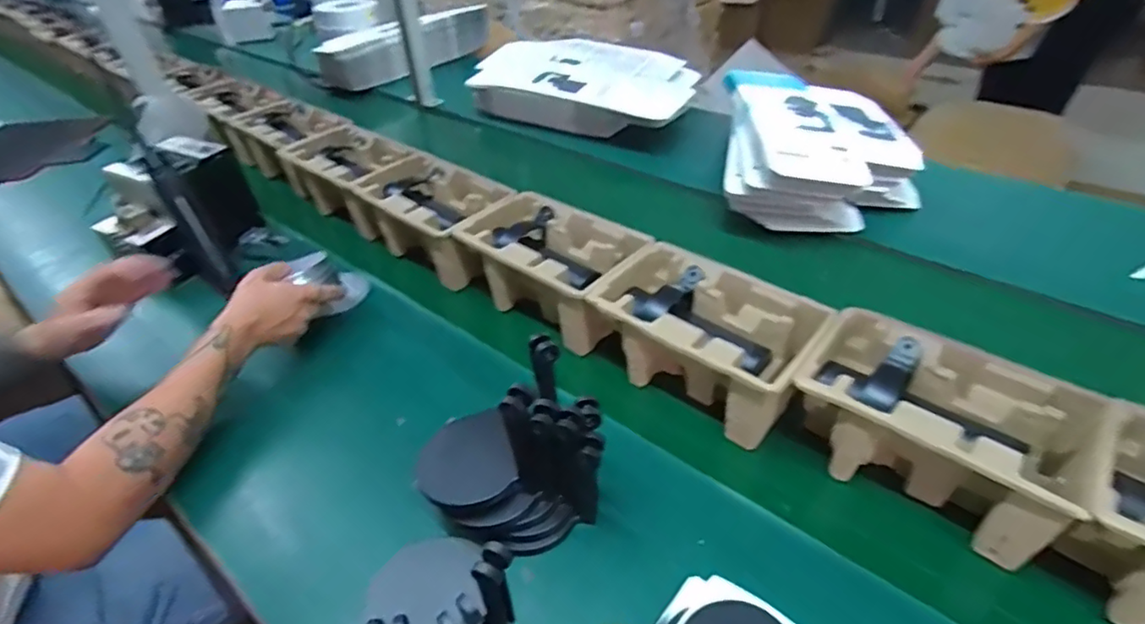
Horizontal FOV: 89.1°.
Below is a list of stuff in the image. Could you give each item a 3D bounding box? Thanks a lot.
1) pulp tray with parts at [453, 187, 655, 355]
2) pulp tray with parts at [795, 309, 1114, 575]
[{"bbox_3d":[-0.026,-0.060,0.764,0.228,0.100,0.144,28,48,32],"label":"pulp tray with parts"},{"bbox_3d":[0.327,0.105,0.538,0.219,0.098,0.140,25,47,30],"label":"pulp tray with parts"}]

